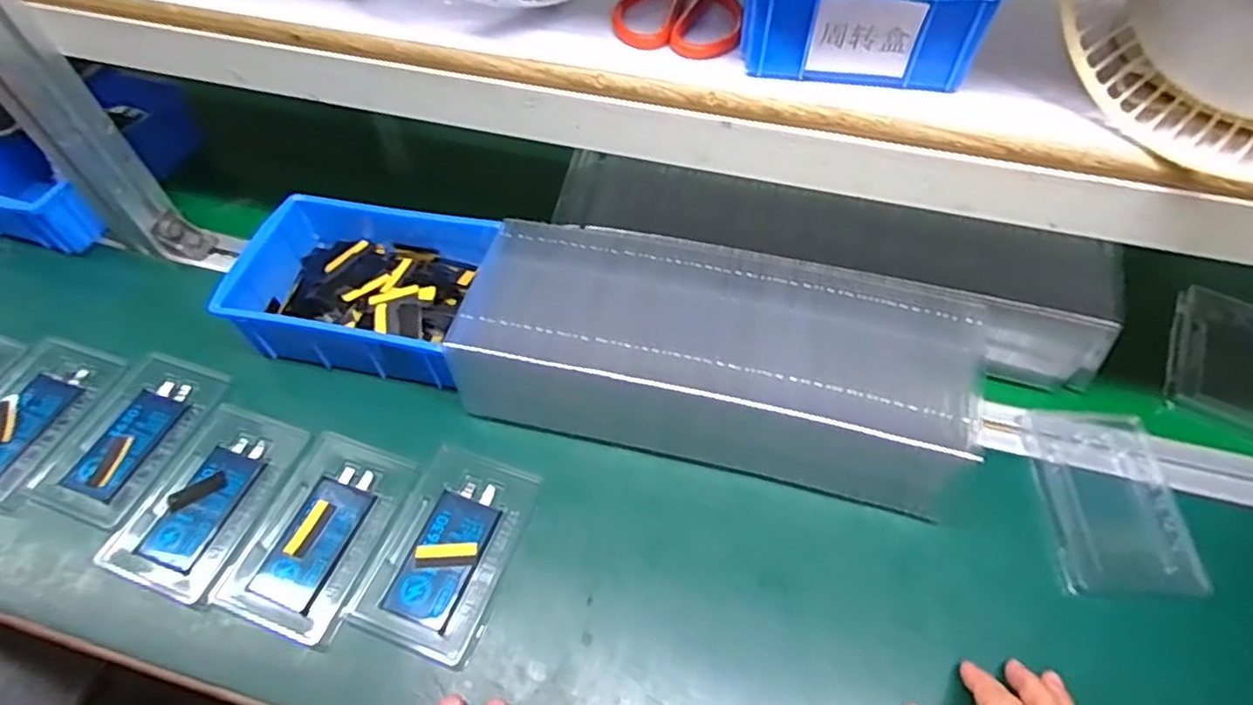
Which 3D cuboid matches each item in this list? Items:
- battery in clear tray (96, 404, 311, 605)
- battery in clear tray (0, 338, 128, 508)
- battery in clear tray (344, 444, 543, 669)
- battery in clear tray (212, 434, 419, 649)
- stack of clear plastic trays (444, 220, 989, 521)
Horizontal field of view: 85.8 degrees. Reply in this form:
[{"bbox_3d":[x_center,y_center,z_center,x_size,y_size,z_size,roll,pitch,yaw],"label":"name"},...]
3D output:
[{"bbox_3d":[-0.289,0.101,0.474,0.089,0.010,0.133,15,55,11],"label":"battery in clear tray"},{"bbox_3d":[-0.450,0.048,0.511,0.077,0.015,0.133,12,54,9],"label":"battery in clear tray"},{"bbox_3d":[-0.117,0.130,0.454,0.084,0.011,0.129,17,55,12],"label":"battery in clear tray"},{"bbox_3d":[-0.207,0.120,0.459,0.085,0.011,0.131,16,55,12],"label":"battery in clear tray"},{"bbox_3d":[0.061,0.009,0.494,0.350,0.095,0.153,9,54,7],"label":"stack of clear plastic trays"}]

